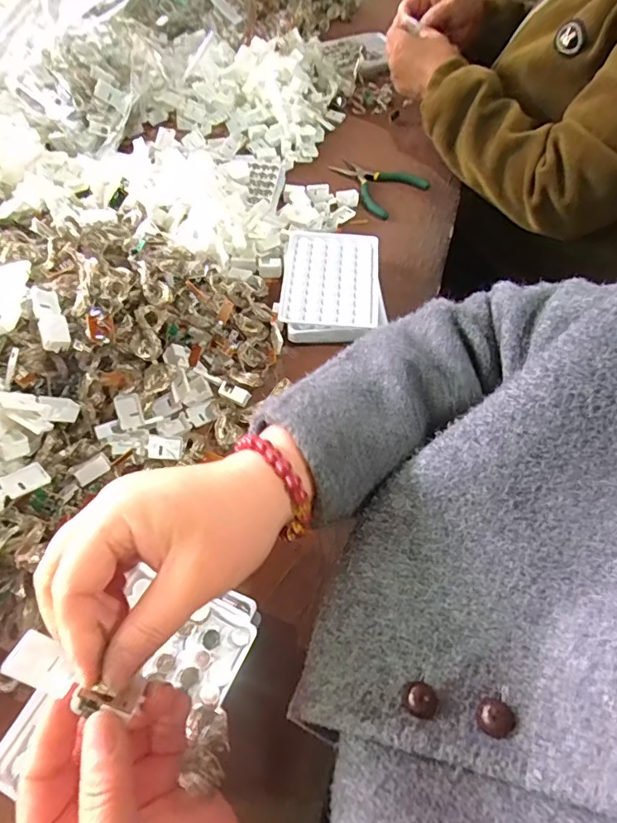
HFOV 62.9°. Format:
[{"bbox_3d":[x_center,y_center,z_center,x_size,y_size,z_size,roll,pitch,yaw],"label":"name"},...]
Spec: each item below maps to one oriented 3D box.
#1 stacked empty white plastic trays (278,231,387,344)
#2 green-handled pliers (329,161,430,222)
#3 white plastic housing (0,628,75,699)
[{"bbox_3d":[0.024,-0.127,0.517,0.100,0.025,0.135,1,58,-2],"label":"stacked empty white plastic trays"},{"bbox_3d":[0.088,-0.293,0.643,0.094,0.008,0.122,-32,64,-20],"label":"green-handled pliers"},{"bbox_3d":[-0.109,0.104,0.209,0.028,0.006,0.018,19,59,10],"label":"white plastic housing"}]

